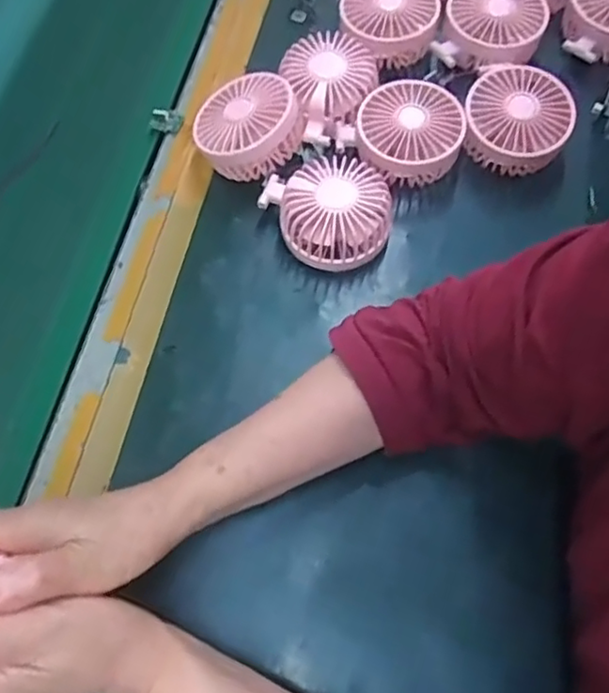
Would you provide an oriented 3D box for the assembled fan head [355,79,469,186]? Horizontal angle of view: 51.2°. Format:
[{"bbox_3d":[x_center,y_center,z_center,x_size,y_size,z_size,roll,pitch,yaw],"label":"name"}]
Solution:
[{"bbox_3d":[0.090,-0.180,0.534,0.085,0.037,0.083,-1,65,3],"label":"assembled fan head"}]

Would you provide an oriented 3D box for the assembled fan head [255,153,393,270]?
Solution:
[{"bbox_3d":[0.017,-0.111,0.511,0.101,0.046,0.091,4,66,5],"label":"assembled fan head"}]

